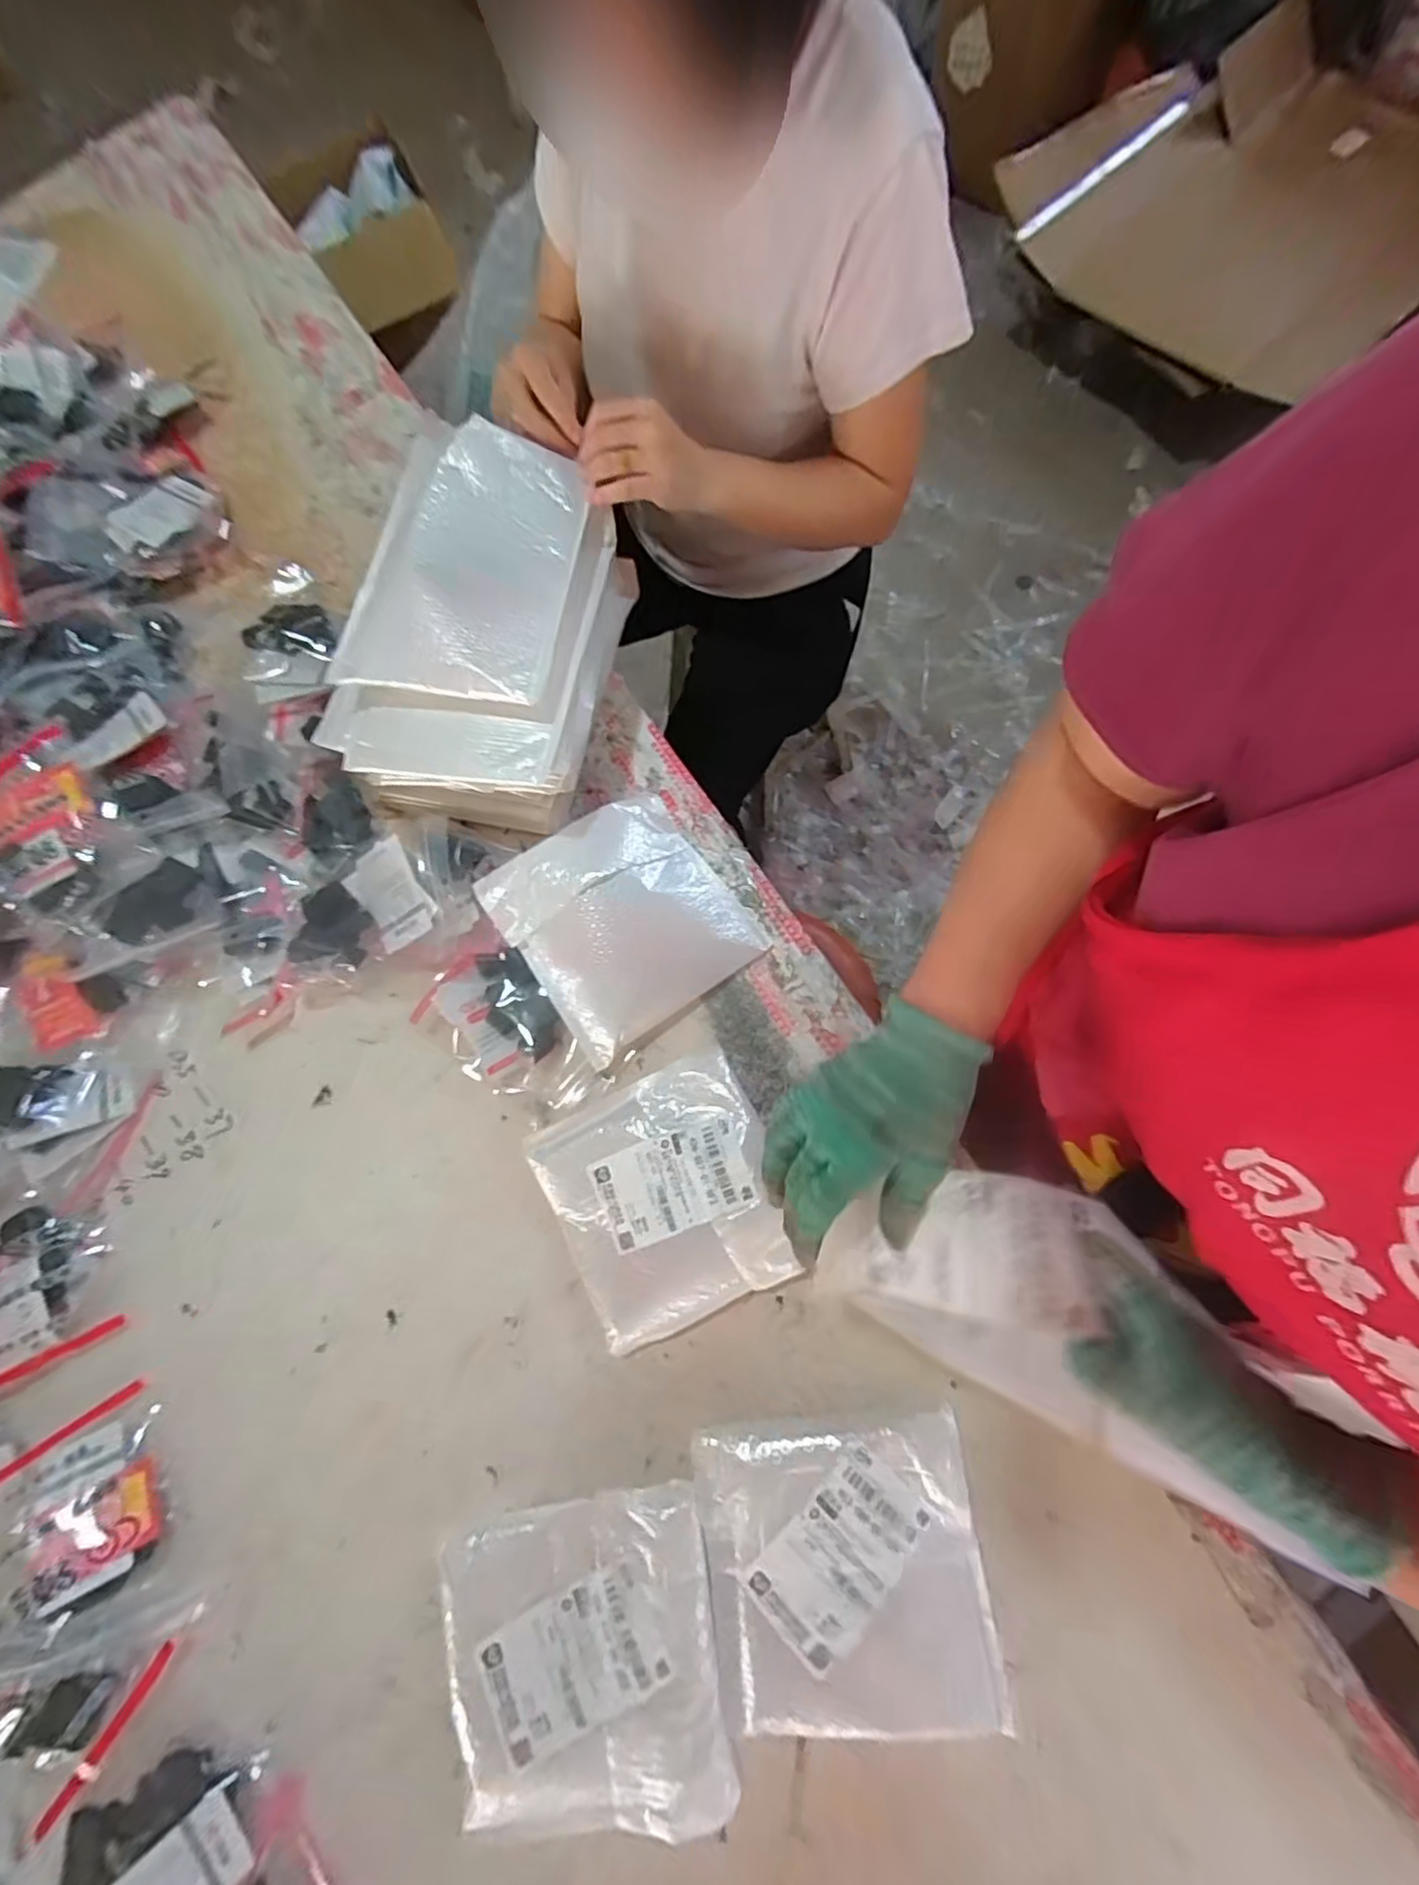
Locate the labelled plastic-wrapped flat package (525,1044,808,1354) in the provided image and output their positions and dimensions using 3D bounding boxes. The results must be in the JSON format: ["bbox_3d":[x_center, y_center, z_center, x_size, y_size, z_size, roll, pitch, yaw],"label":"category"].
[{"bbox_3d":[-0.035,0.205,0.523,0.180,0.038,0.187,-25,73,-6],"label":"labelled plastic-wrapped flat package"}]

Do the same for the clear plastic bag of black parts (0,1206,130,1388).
[{"bbox_3d":[-0.609,0.310,0.580,0.120,0.018,0.135,-24,73,-5],"label":"clear plastic bag of black parts"}]

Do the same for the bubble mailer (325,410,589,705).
[{"bbox_3d":[-0.217,-0.342,0.572,0.194,0.051,0.264,11,73,6],"label":"bubble mailer"}]

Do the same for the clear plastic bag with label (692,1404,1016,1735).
[{"bbox_3d":[0.096,0.447,0.461,0.192,0.026,0.177,-7,72,0],"label":"clear plastic bag with label"}]

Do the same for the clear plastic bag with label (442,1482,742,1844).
[{"bbox_3d":[-0.091,0.514,0.461,0.193,0.030,0.189,-10,72,-1],"label":"clear plastic bag with label"}]

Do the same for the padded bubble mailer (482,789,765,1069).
[{"bbox_3d":[-0.081,-0.026,0.594,0.188,0.055,0.200,-35,75,-9],"label":"padded bubble mailer"}]

